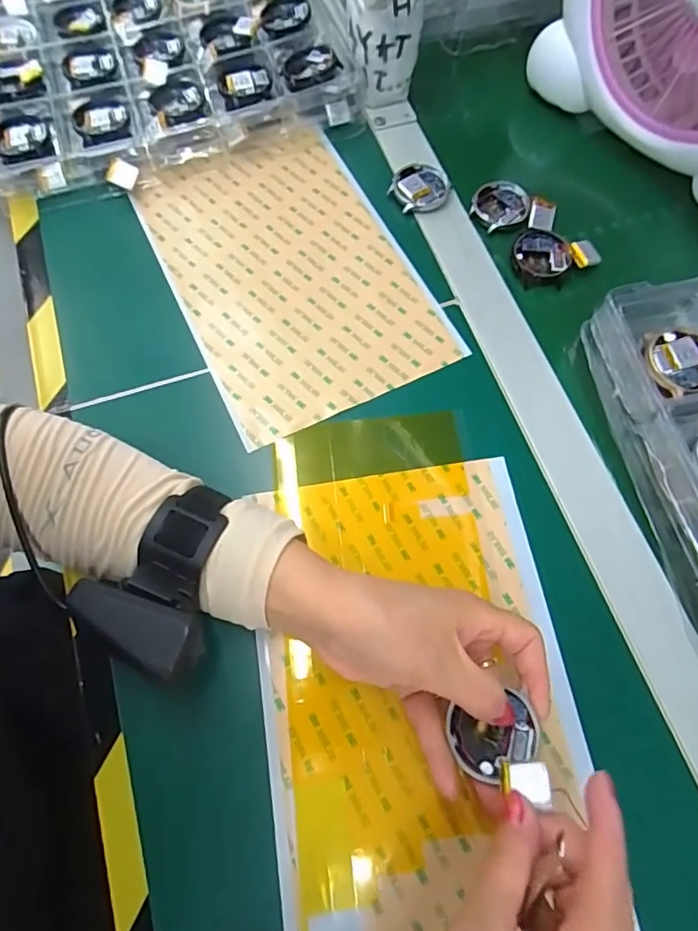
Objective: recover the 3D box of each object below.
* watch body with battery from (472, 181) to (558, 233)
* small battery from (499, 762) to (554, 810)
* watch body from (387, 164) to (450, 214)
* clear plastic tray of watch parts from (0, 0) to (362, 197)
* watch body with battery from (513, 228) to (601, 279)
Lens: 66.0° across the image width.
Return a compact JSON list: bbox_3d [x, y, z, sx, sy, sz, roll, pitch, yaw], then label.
[{"bbox_3d":[0.131,-0.206,0.429,0.064,0.013,0.042,-1,69,-1],"label":"watch body with battery"},{"bbox_3d":[0.079,0.142,0.239,0.020,0.004,0.017,-8,50,17],"label":"small battery"},{"bbox_3d":[0.056,-0.221,0.428,0.042,0.013,0.039,0,69,-1],"label":"watch body"},{"bbox_3d":[-0.202,-0.435,0.498,0.298,0.035,0.441,-20,70,-6],"label":"clear plastic tray of watch parts"},{"bbox_3d":[0.158,-0.162,0.412,0.062,0.018,0.038,18,70,6],"label":"watch body with battery"}]

